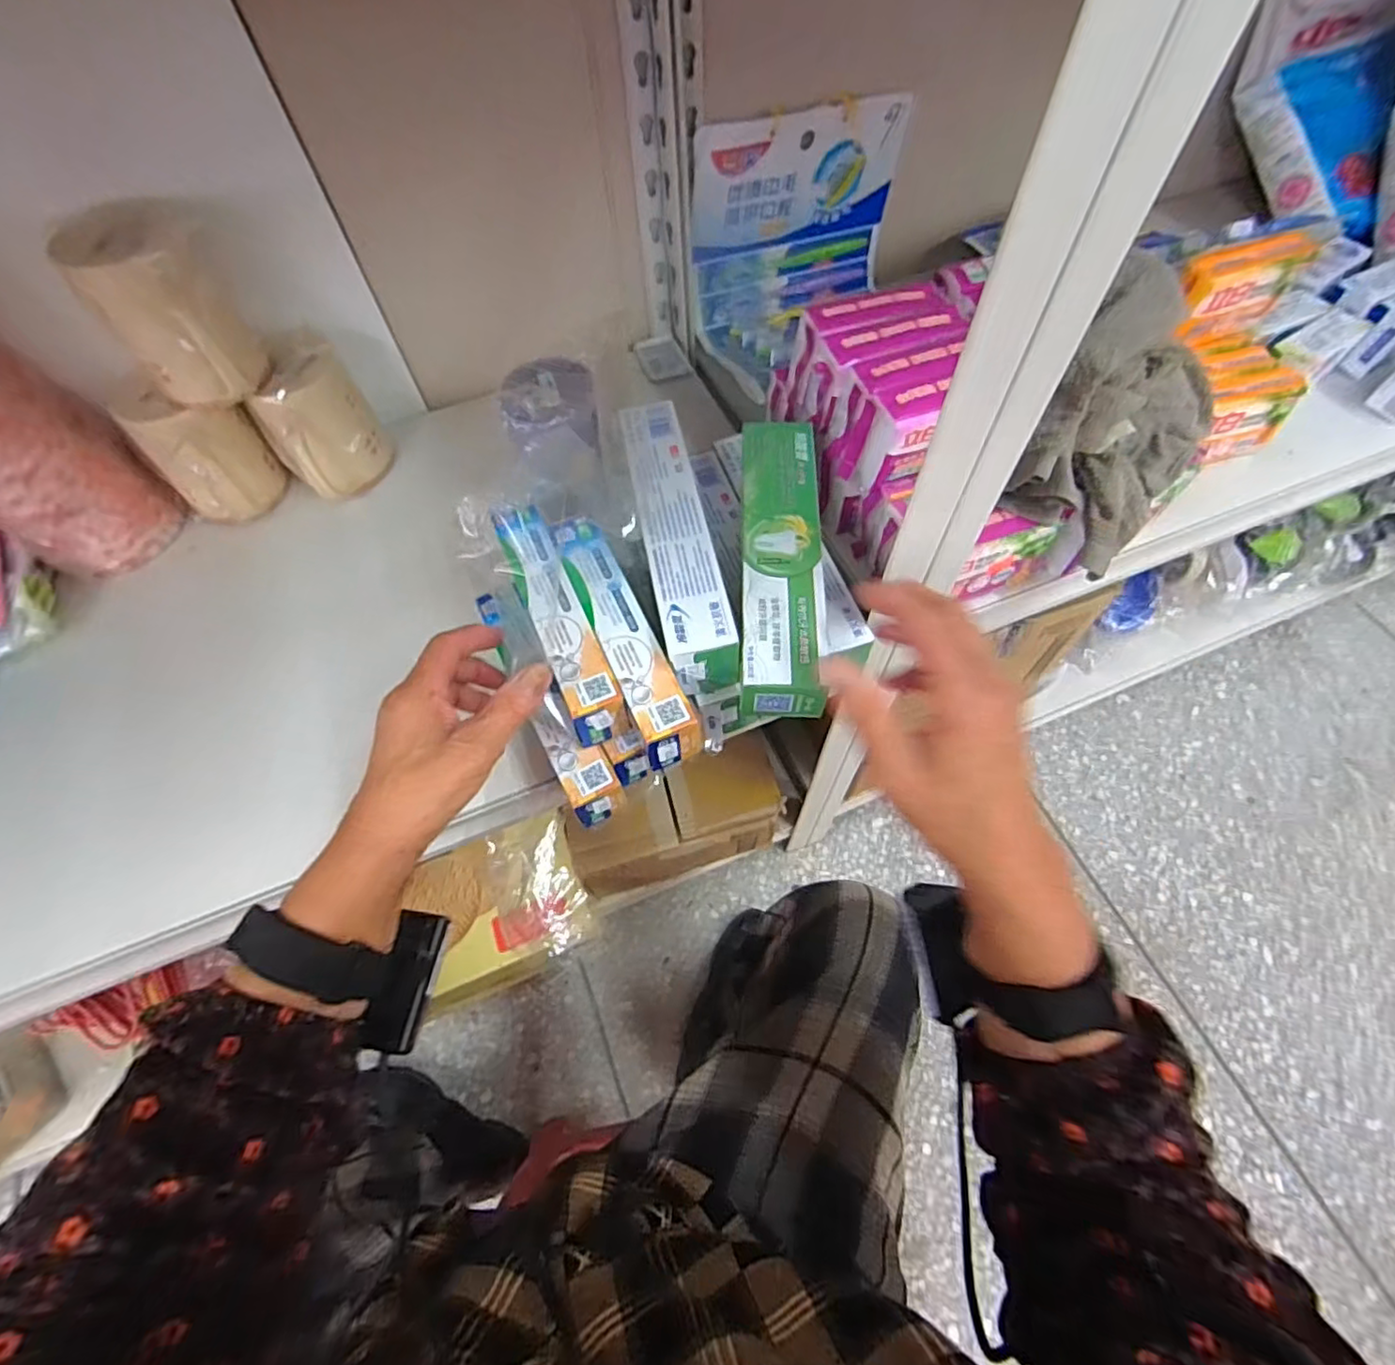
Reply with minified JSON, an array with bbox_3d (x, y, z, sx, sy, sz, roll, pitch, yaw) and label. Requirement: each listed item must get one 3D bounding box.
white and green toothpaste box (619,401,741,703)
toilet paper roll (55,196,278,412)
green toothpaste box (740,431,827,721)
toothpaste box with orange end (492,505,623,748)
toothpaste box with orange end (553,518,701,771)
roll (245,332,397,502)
[{"bbox_3d":[-0.016,-0.102,0.449,0.050,0.050,0.225,-11,62,-4],"label":"white and green toothpaste box"},{"bbox_3d":[-0.379,-0.274,0.467,0.089,0.115,0.083,-1,61,2],"label":"toilet paper roll"},{"bbox_3d":[0.057,-0.089,0.434,0.052,0.028,0.230,1,62,3],"label":"green toothpaste box"},{"bbox_3d":[-0.095,-0.045,0.427,0.035,0.038,0.176,-22,68,-10],"label":"toothpaste box with orange end"},{"bbox_3d":[-0.050,-0.032,0.423,0.035,0.034,0.184,-22,63,-9],"label":"toothpaste box with orange end"},{"bbox_3d":[-0.334,-0.229,0.561,0.088,0.101,0.093,-31,65,-14],"label":"roll"}]

